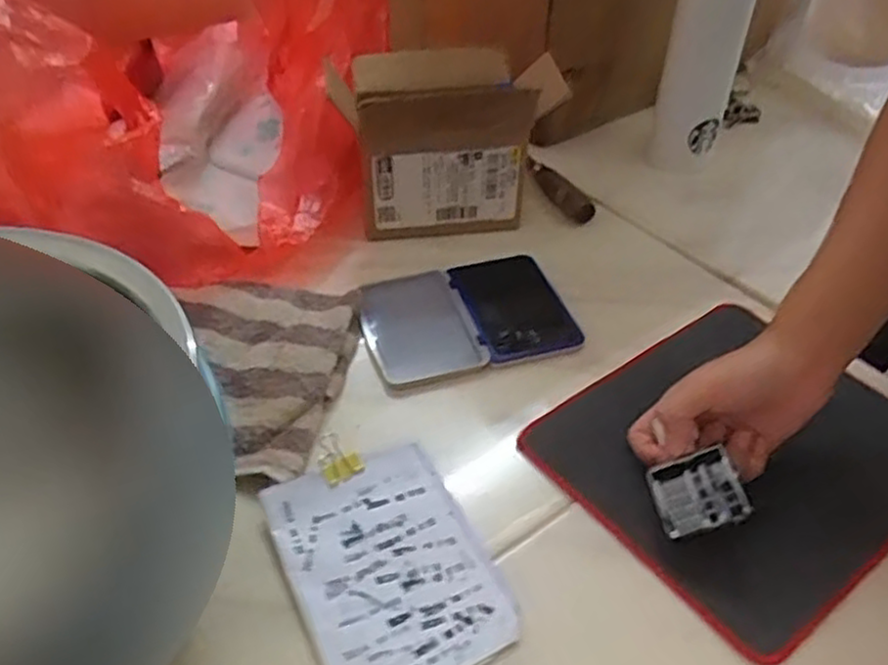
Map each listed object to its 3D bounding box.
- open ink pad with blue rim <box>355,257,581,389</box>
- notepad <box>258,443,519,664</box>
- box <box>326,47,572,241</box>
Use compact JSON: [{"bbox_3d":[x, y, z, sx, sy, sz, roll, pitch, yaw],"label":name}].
[{"bbox_3d":[0.016,-0.016,0.596,0.164,0.010,0.122,-12,45,-15],"label":"open ink pad with blue rim"},{"bbox_3d":[-0.033,0.135,0.435,0.108,0.007,0.147,-18,47,-21],"label":"notepad"},{"bbox_3d":[-0.005,-0.178,0.670,0.177,0.137,0.150,-11,45,-14],"label":"box"}]

